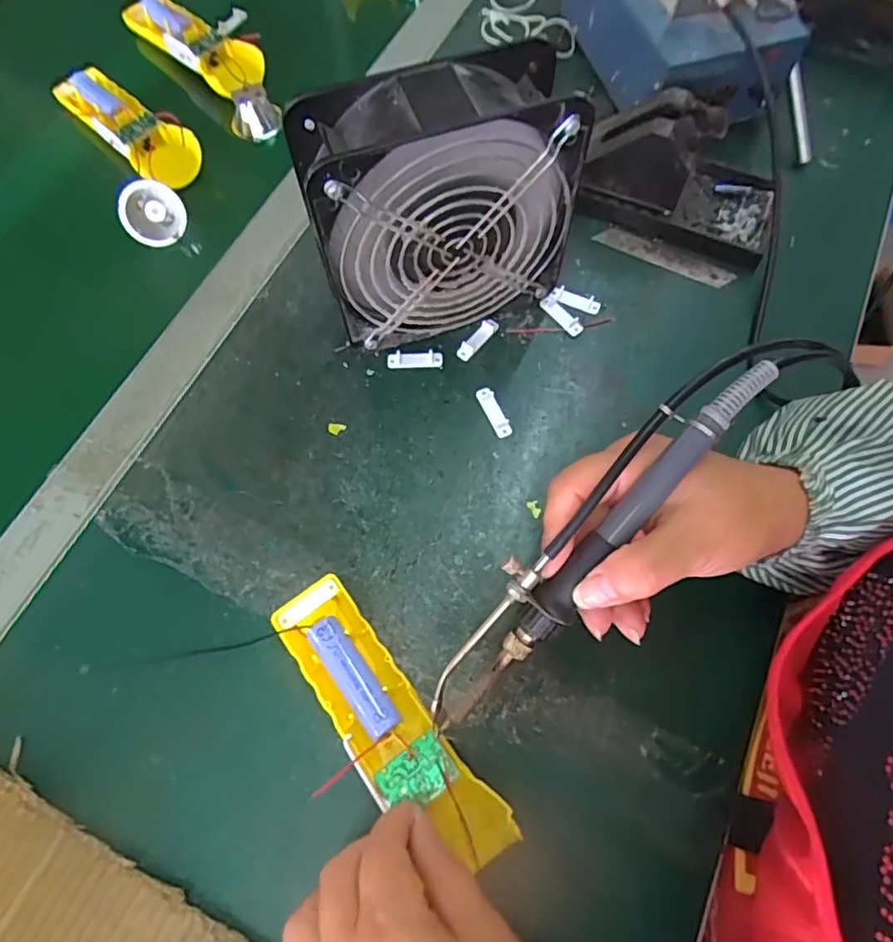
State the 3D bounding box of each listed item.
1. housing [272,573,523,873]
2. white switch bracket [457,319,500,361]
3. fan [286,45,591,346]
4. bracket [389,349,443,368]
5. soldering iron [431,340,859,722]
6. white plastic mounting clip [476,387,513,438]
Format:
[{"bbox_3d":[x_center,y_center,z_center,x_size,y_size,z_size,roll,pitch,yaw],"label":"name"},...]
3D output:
[{"bbox_3d":[-0.031,0.125,0.293,0.044,0.026,0.162,-39,73,-14],"label":"housing"},{"bbox_3d":[0.023,-0.093,0.399,0.011,0.006,0.039,39,73,15],"label":"white switch bracket"},{"bbox_3d":[-0.002,-0.151,0.345,0.147,0.152,0.061,-17,68,-6],"label":"fan"},{"bbox_3d":[-0.022,-0.077,0.395,0.037,0.006,0.010,-4,67,-1],"label":"bracket"},{"bbox_3d":[0.068,0.025,0.241,0.038,0.021,0.218,44,98,18],"label":"soldering iron"},{"bbox_3d":[0.031,-0.039,0.378,0.011,0.005,0.037,-23,69,-8],"label":"white plastic mounting clip"}]

